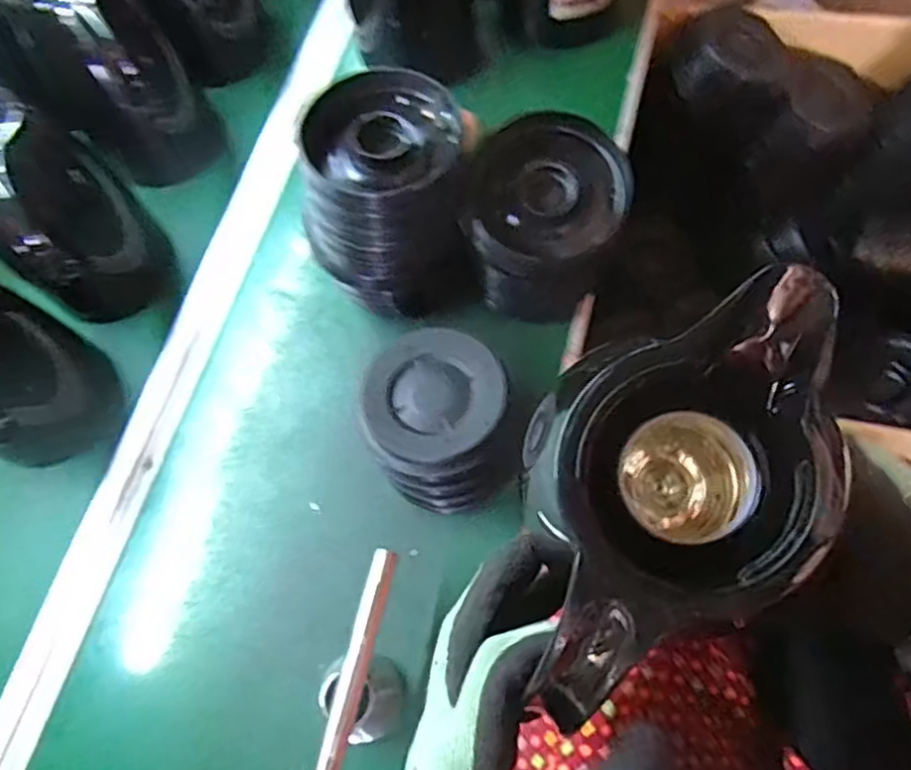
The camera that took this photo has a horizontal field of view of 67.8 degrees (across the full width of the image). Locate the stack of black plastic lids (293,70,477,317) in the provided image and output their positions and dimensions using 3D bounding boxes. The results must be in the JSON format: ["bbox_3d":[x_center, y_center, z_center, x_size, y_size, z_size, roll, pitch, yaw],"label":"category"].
[{"bbox_3d":[-0.055,-0.149,0.558,0.137,0.148,0.130,-9,67,3],"label":"stack of black plastic lids"}]

